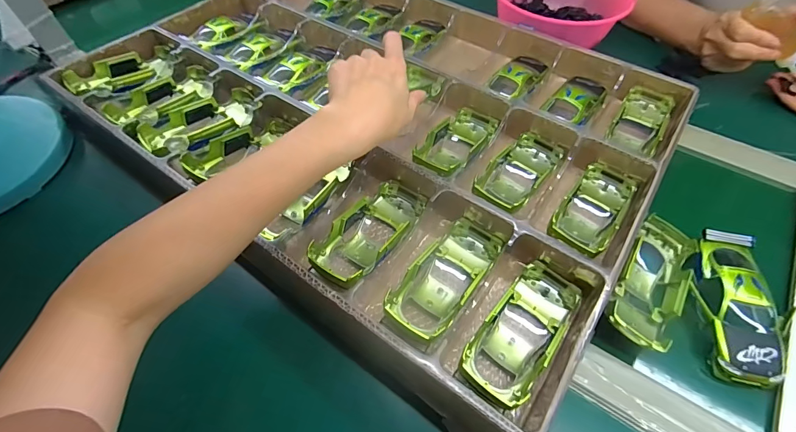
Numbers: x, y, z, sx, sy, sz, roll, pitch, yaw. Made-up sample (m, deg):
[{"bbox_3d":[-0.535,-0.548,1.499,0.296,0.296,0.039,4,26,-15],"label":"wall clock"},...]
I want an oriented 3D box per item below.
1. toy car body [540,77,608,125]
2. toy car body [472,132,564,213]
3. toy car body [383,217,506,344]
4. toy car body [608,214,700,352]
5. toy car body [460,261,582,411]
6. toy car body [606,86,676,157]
[{"bbox_3d":[0.220,-0.145,0.467,0.052,0.025,0.099,36,62,23],"label":"toy car body"},{"bbox_3d":[0.131,-0.049,0.412,0.049,0.031,0.110,35,62,23],"label":"toy car body"},{"bbox_3d":[0.044,0.052,0.336,0.053,0.027,0.125,32,61,21],"label":"toy car body"},{"bbox_3d":[0.229,0.060,0.344,0.050,0.036,0.135,31,60,21],"label":"toy car body"},{"bbox_3d":[0.101,0.090,0.305,0.053,0.031,0.126,33,61,22],"label":"toy car body"},{"bbox_3d":[0.290,-0.113,0.456,0.055,0.029,0.093,29,60,20],"label":"toy car body"}]

